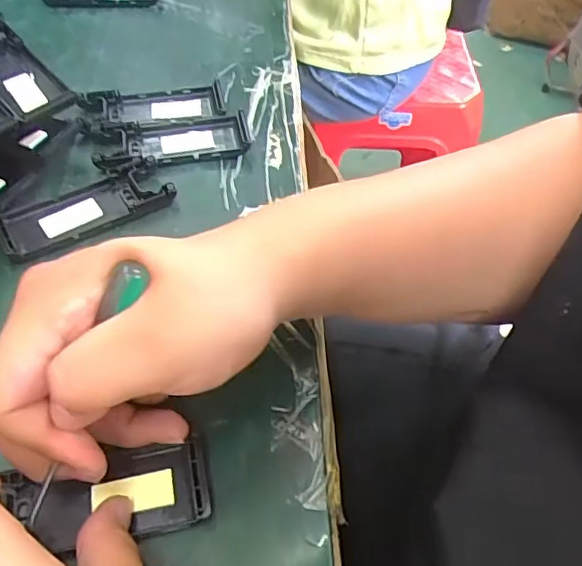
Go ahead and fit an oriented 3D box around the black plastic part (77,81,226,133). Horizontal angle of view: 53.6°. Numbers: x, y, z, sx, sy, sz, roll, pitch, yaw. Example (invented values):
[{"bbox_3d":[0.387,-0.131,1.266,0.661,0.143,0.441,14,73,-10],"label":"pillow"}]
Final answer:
[{"bbox_3d":[-0.098,-0.124,0.411,0.098,0.012,0.046,-10,54,-11],"label":"black plastic part"}]

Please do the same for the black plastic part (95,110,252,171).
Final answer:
[{"bbox_3d":[-0.079,-0.095,0.387,0.100,0.011,0.043,-10,54,-11],"label":"black plastic part"}]

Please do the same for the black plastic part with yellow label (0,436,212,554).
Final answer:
[{"bbox_3d":[-0.079,0.091,0.249,0.087,0.010,0.037,-4,53,-3],"label":"black plastic part with yellow label"}]

